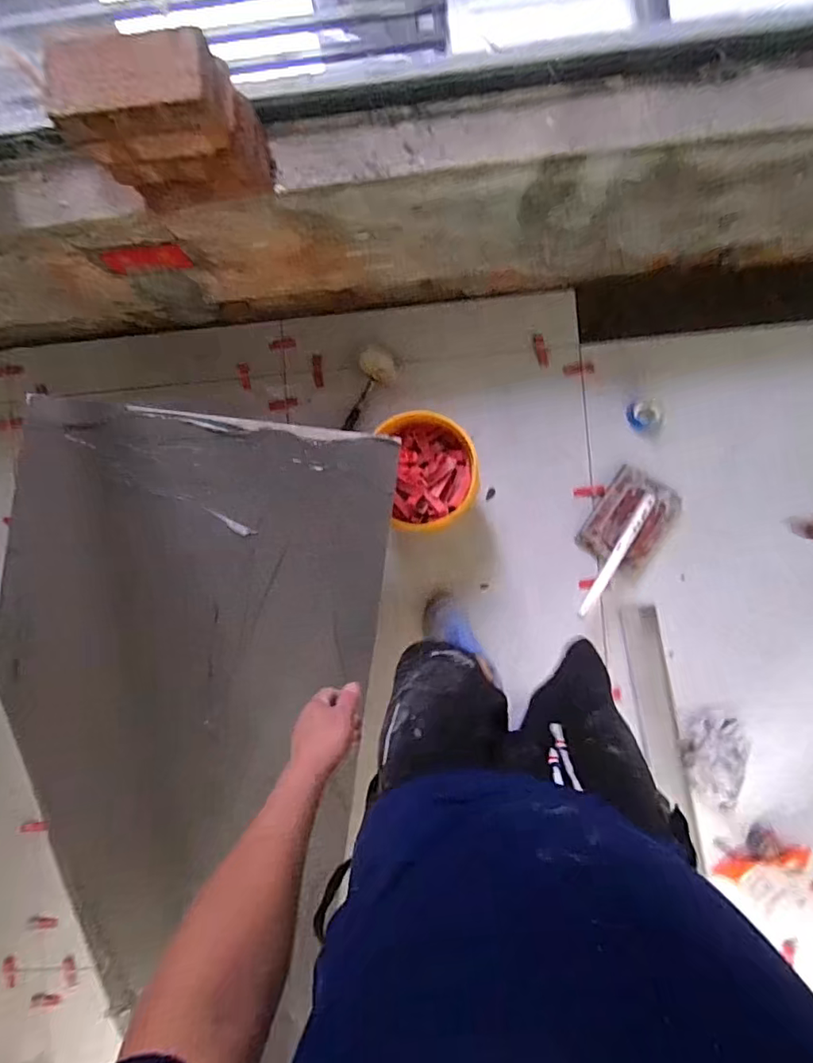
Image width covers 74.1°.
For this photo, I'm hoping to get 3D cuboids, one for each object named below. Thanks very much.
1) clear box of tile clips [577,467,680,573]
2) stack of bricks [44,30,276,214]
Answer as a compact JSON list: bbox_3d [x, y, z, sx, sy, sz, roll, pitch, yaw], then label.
[{"bbox_3d":[0.540,-0.032,1.288,0.178,0.068,0.267,31,91,5],"label":"clear box of tile clips"},{"bbox_3d":[-0.358,-0.613,0.817,0.251,0.207,0.111,-9,87,4],"label":"stack of bricks"}]

